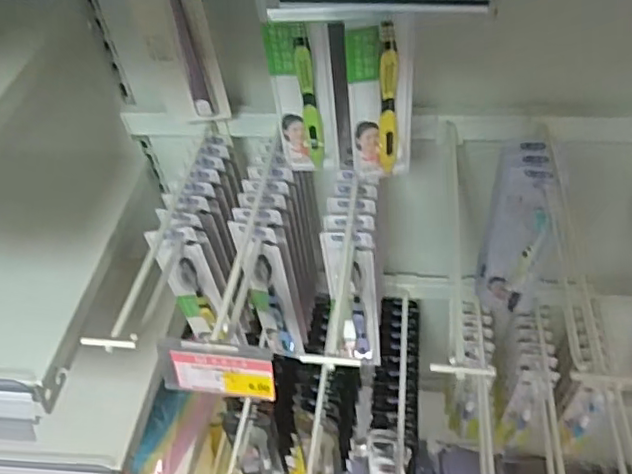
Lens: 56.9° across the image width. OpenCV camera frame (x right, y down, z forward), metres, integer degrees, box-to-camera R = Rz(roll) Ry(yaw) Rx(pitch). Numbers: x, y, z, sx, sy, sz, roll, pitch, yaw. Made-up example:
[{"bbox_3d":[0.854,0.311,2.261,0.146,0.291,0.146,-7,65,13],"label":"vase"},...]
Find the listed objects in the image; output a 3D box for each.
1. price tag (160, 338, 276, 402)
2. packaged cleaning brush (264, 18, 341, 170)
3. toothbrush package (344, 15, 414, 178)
[{"bbox_3d":[-0.068,0.091,0.400,0.078,0.043,0.010,3,31,7],"label":"price tag"},{"bbox_3d":[-0.008,-0.096,0.425,0.043,0.127,0.015,0,48,6],"label":"packaged cleaning brush"},{"bbox_3d":[0.046,-0.095,0.414,0.043,0.130,0.022,1,49,7],"label":"toothbrush package"}]

